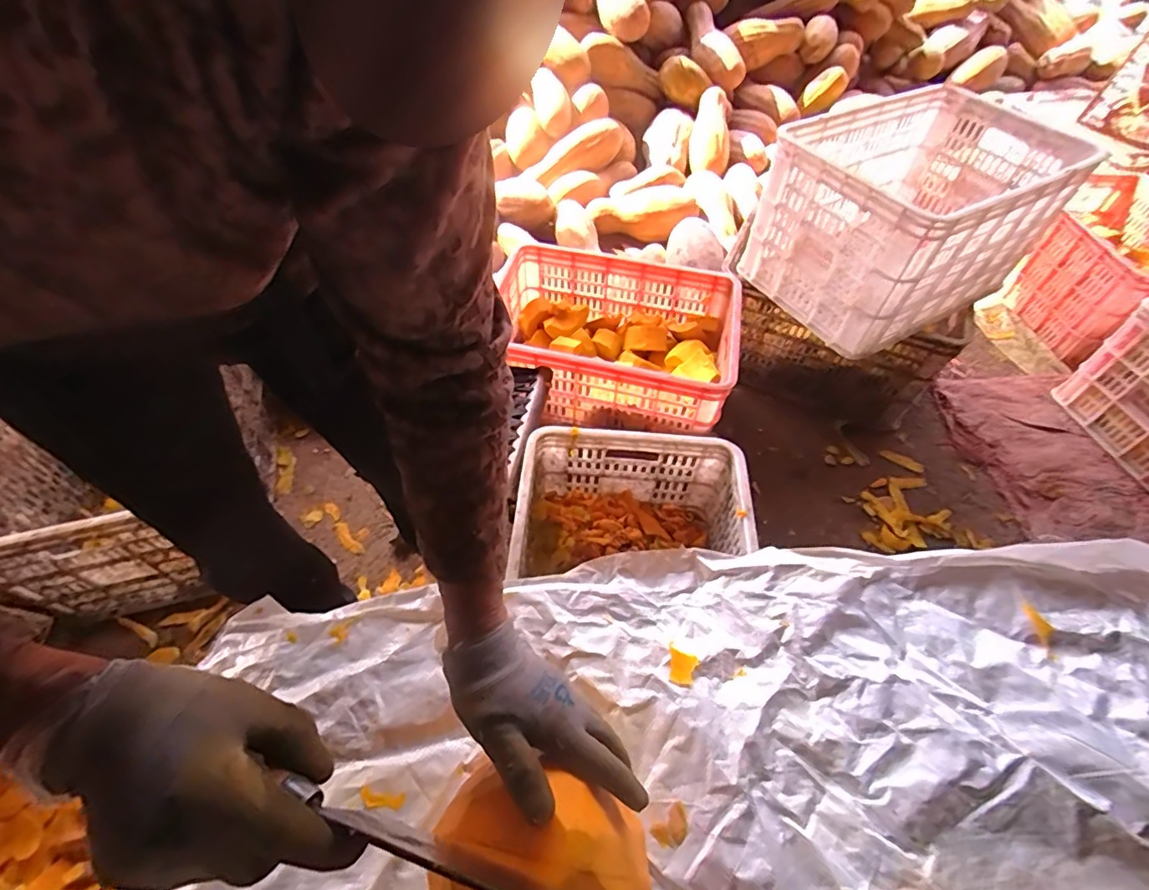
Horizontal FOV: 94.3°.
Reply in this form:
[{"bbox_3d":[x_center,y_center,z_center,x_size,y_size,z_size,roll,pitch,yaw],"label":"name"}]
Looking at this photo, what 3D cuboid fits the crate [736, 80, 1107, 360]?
[{"bbox_3d":[0.637,-0.454,1.064,0.499,0.297,0.382,-24,57,-18],"label":"crate"}]

